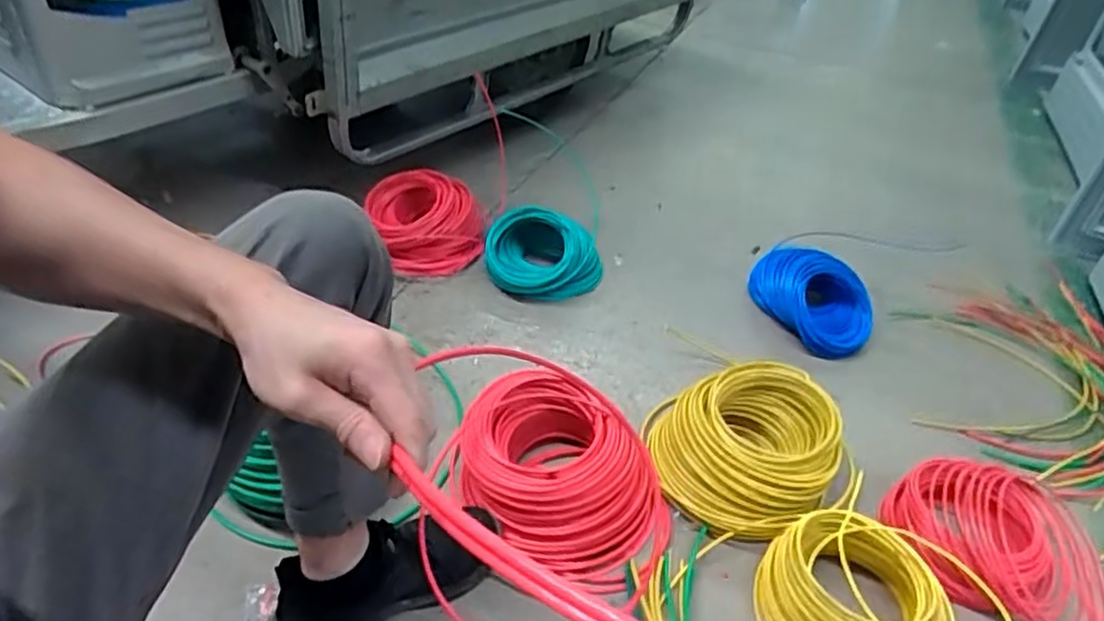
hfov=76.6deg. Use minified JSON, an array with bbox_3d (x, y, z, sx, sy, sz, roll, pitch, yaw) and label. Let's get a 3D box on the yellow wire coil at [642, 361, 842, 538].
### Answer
[{"bbox_3d":[0.263,0.182,0.973,0.251,0.134,0.220,15,39,11],"label":"yellow wire coil"}]

